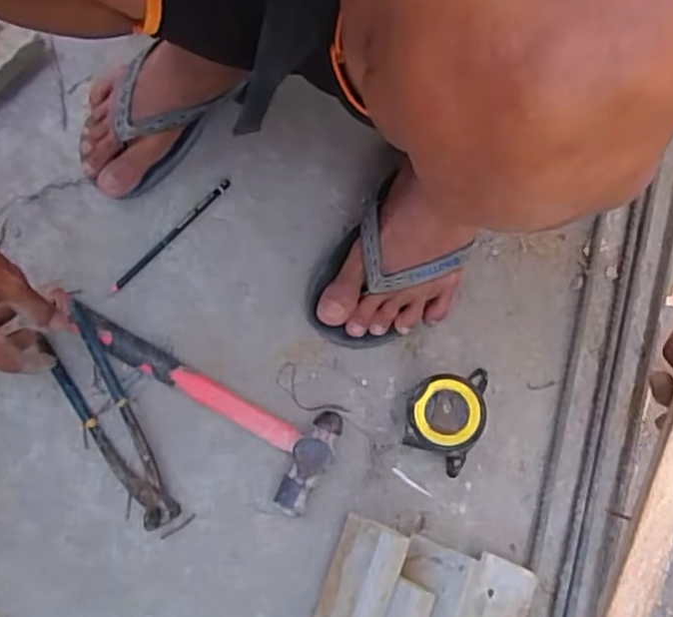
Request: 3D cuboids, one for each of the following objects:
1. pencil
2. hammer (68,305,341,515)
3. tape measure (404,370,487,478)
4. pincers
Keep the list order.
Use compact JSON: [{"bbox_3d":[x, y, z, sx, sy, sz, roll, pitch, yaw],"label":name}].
[{"bbox_3d":[-0.166,-0.074,0.669,0.011,0.004,0.157,43,79,10],"label":"pencil"},{"bbox_3d":[-0.131,0.089,0.616,0.266,0.028,0.089,26,77,6],"label":"hammer"},{"bbox_3d":[0.099,0.097,0.602,0.065,0.045,0.095,12,76,3],"label":"tape measure"},{"bbox_3d":[-0.209,0.100,0.604,0.051,0.026,0.213,-28,79,-7],"label":"pincers"}]

